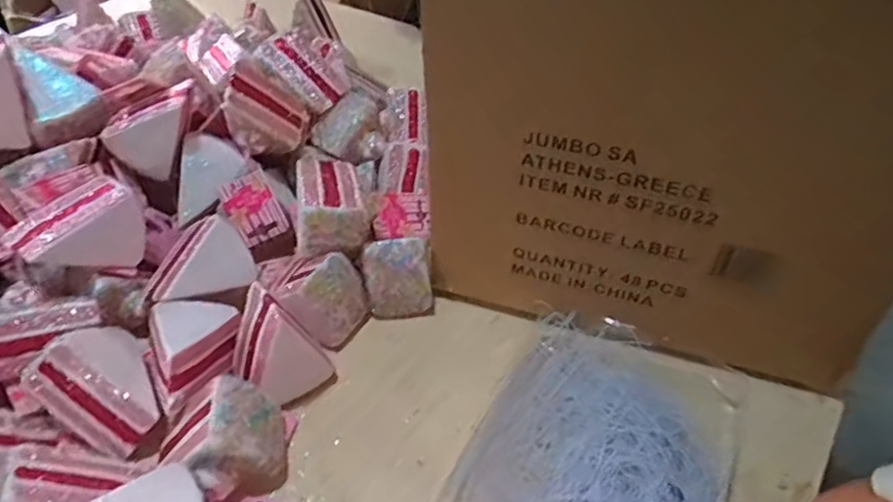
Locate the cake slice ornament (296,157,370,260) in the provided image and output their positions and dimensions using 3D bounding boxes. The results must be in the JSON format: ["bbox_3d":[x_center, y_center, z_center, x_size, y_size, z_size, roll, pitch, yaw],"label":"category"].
[{"bbox_3d":[-0.097,-0.043,0.522,0.060,0.046,0.090,-8,45,-6],"label":"cake slice ornament"}]

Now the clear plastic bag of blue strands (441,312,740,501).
[{"bbox_3d":[0.104,0.137,0.416,0.163,0.032,0.228,20,48,21],"label":"clear plastic bag of blue strands"}]

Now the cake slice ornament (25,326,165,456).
[{"bbox_3d":[-0.244,0.098,0.445,0.059,0.090,0.053,-40,6,8],"label":"cake slice ornament"}]

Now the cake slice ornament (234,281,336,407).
[{"bbox_3d":[-0.125,0.070,0.453,0.054,0.087,0.063,34,55,31],"label":"cake slice ornament"}]

